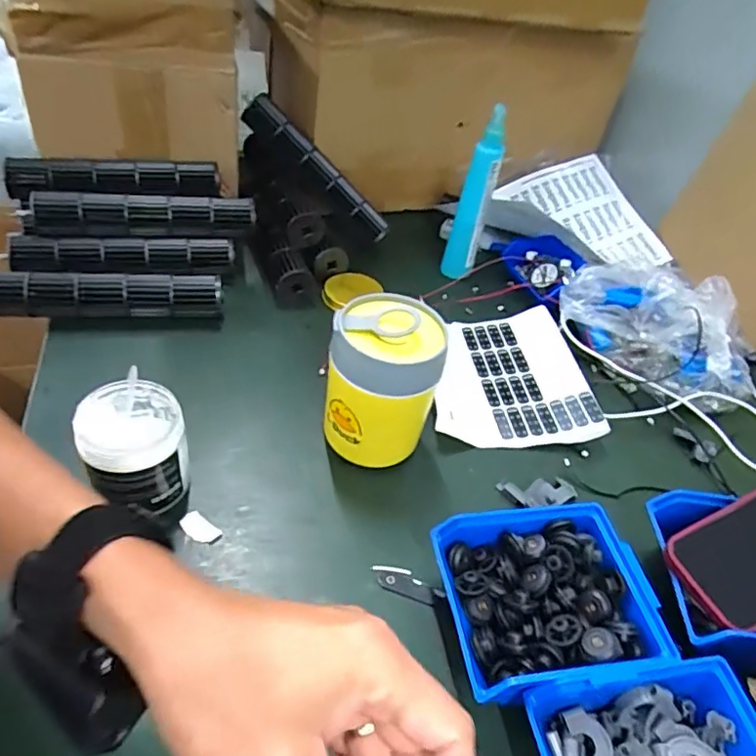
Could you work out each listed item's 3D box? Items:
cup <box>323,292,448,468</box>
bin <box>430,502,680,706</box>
[{"bbox_3d":[0.000,0.014,0.493,0.090,0.150,0.083,1,43,-7],"label":"cup"},{"bbox_3d":[0.114,0.158,0.403,0.138,0.064,0.118,-4,44,-12],"label":"bin"}]

